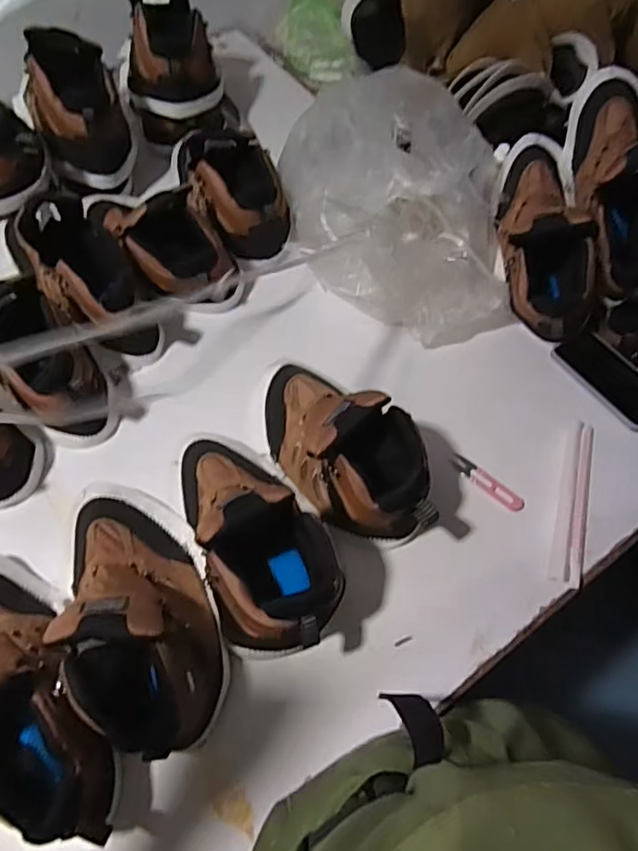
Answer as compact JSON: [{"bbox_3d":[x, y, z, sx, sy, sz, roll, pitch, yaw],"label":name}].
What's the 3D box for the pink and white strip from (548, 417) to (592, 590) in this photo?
[{"bbox_3d":[0.314,0.090,0.708,0.039,0.012,0.214,17,63,8],"label":"pink and white strip"}]

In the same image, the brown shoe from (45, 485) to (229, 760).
[{"bbox_3d":[-0.187,0.166,0.574,0.134,0.152,0.293,-23,65,-13],"label":"brown shoe"}]

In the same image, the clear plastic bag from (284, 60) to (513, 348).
[{"bbox_3d":[0.111,-0.339,0.836,0.301,0.176,0.424,-5,63,-4],"label":"clear plastic bag"}]

